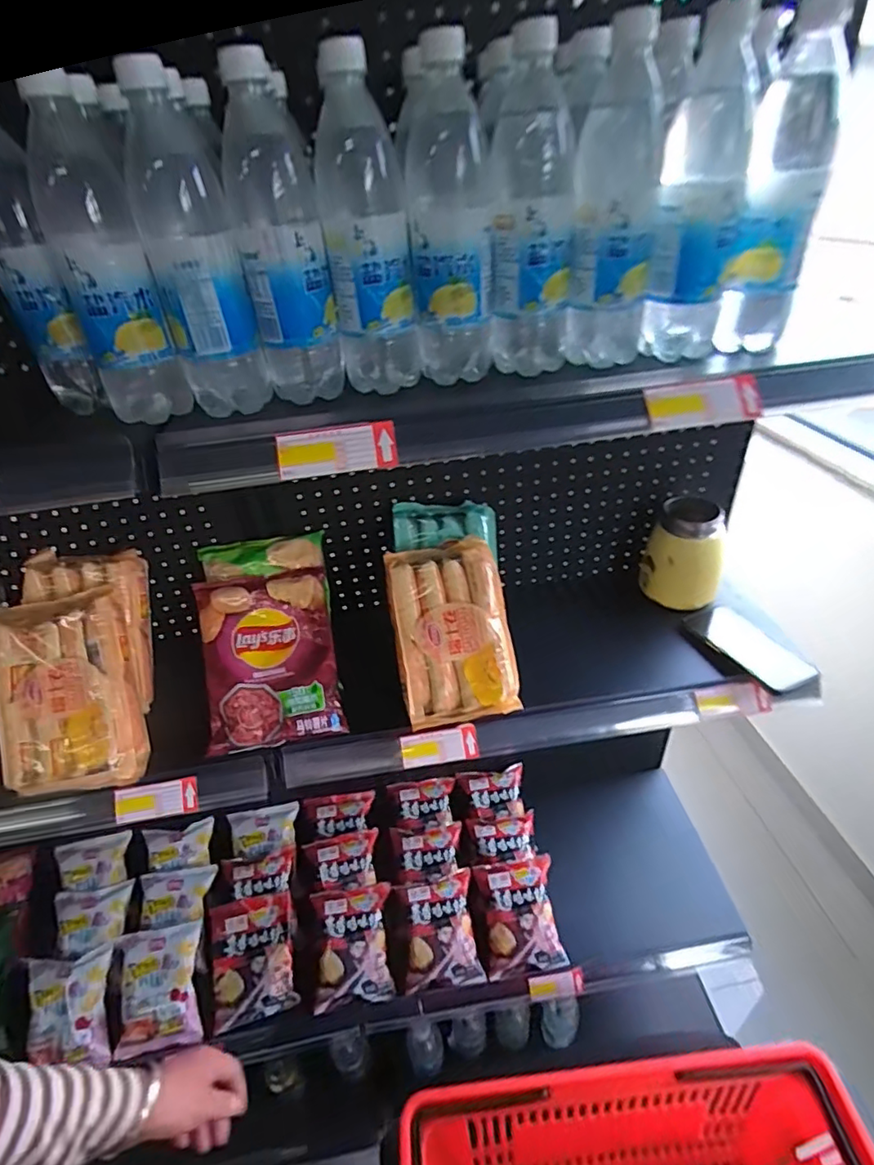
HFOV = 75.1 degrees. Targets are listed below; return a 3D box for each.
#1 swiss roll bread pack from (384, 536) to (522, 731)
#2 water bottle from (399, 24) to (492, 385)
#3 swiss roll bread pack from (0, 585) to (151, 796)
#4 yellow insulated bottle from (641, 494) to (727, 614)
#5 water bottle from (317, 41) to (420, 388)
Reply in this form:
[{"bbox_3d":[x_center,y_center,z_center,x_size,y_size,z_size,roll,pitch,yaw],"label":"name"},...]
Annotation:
[{"bbox_3d":[0.019,0.059,0.694,0.137,0.215,0.034,-10,-9,0],"label":"swiss roll bread pack"},{"bbox_3d":[0.009,-0.280,0.457,0.062,0.228,0.065,-5,36,2],"label":"water bottle"},{"bbox_3d":[-0.434,0.129,0.667,0.147,0.231,0.044,-11,-8,-12],"label":"swiss roll bread pack"},{"bbox_3d":[0.360,-0.047,0.822,0.109,0.132,0.104,11,39,22],"label":"yellow insulated bottle"},{"bbox_3d":[-0.056,-0.275,0.461,0.066,0.225,0.076,-8,36,-2],"label":"water bottle"}]

